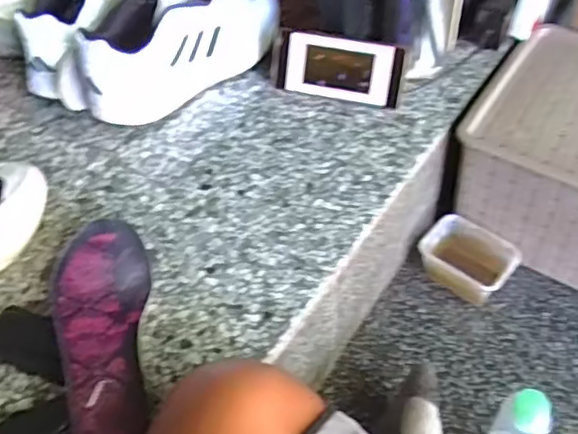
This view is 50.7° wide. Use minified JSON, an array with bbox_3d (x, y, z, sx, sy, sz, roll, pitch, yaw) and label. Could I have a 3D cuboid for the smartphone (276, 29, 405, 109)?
[{"bbox_3d":[0.062,-0.182,0.752,0.153,0.074,0.005,13,24,13],"label":"smartphone"}]

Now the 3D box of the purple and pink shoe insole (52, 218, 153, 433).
[{"bbox_3d":[-0.169,0.095,0.552,0.083,0.037,0.256,-7,50,-5],"label":"purple and pink shoe insole"}]

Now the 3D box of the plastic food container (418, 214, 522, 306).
[{"bbox_3d":[0.223,0.059,0.777,0.109,0.060,0.080,33,59,27],"label":"plastic food container"}]

